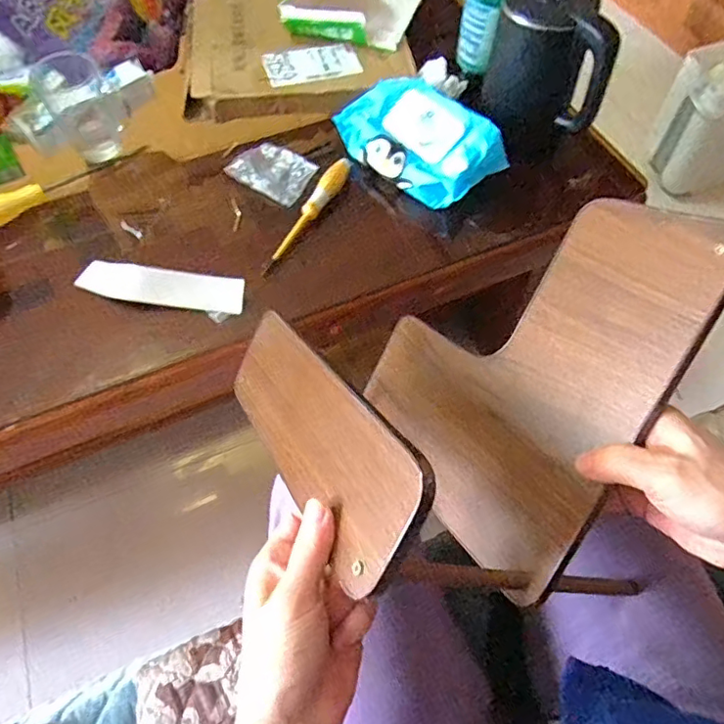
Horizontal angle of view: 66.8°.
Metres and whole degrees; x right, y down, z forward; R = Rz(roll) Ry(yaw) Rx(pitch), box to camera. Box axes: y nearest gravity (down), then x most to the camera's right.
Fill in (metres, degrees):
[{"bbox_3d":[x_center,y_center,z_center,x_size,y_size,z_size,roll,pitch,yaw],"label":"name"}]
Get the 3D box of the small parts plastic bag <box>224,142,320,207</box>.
[{"bbox_3d":[-0.120,-0.255,0.729,0.105,0.016,0.079,28,63,16],"label":"small parts plastic bag"}]

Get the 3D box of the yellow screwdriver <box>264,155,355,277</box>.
[{"bbox_3d":[-0.064,-0.188,0.690,0.026,0.026,0.203,23,62,13],"label":"yellow screwdriver"}]

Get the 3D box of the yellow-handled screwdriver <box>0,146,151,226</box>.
[{"bbox_3d":[-0.395,-0.231,0.713,0.248,0.028,0.024,-33,65,-18],"label":"yellow-handled screwdriver"}]

